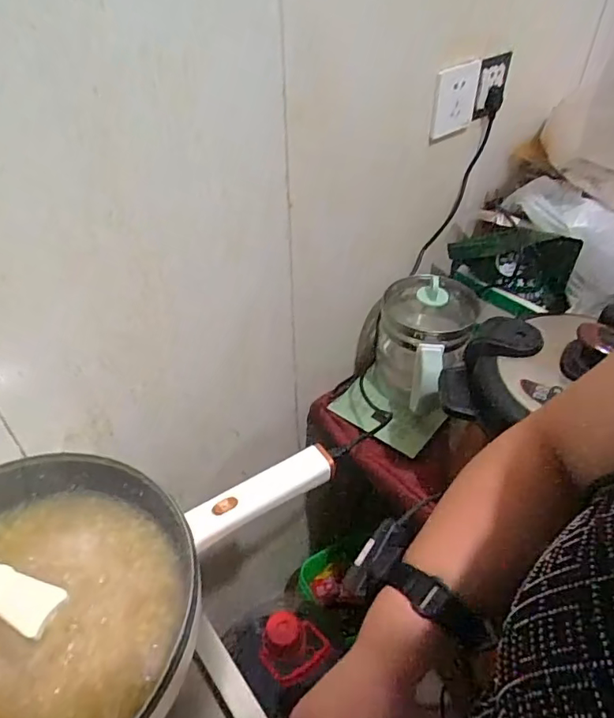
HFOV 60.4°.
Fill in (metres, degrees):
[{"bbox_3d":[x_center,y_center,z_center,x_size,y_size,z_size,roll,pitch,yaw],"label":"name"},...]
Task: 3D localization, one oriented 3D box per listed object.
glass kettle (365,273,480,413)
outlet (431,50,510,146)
[{"bbox_3d":[0.187,-0.035,0.848,0.137,0.192,0.170,14,45,15],"label":"glass kettle"},{"bbox_3d":[0.211,-0.346,0.699,0.155,0.091,0.022,-32,51,-29],"label":"outlet"}]

